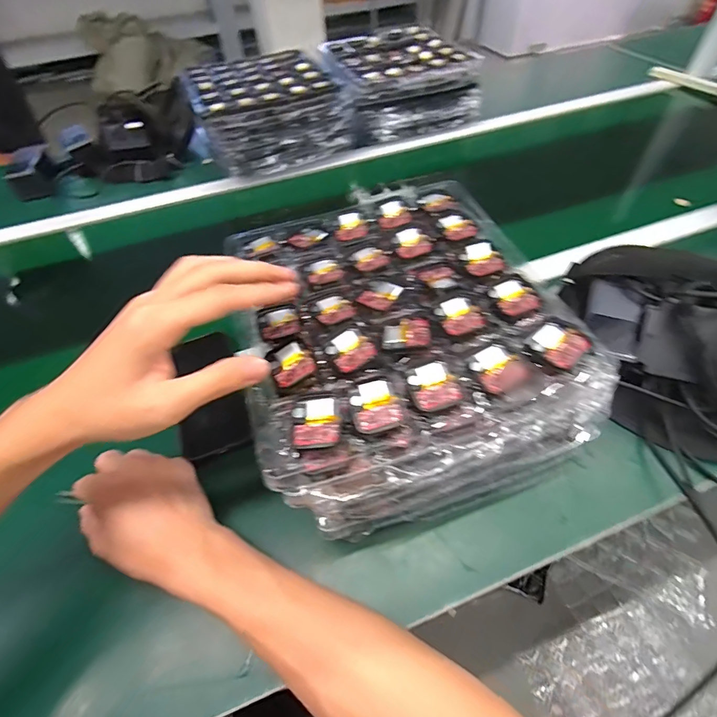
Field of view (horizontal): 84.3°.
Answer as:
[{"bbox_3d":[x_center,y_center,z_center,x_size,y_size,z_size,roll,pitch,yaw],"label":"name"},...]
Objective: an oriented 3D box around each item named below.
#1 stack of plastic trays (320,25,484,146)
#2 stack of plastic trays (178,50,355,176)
[{"bbox_3d":[0.073,-0.607,0.871,0.294,0.113,0.264,-16,53,-9],"label":"stack of plastic trays"},{"bbox_3d":[-0.190,-0.513,0.817,0.278,0.116,0.274,-22,55,-13],"label":"stack of plastic trays"}]

